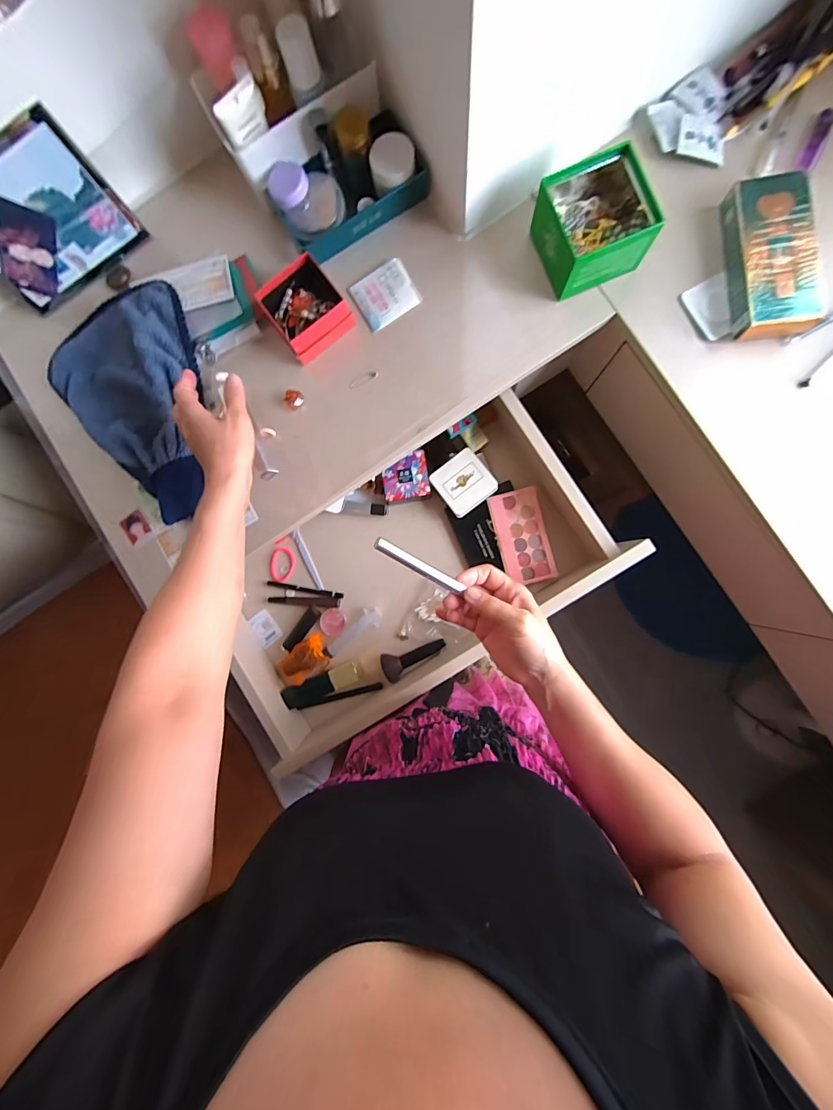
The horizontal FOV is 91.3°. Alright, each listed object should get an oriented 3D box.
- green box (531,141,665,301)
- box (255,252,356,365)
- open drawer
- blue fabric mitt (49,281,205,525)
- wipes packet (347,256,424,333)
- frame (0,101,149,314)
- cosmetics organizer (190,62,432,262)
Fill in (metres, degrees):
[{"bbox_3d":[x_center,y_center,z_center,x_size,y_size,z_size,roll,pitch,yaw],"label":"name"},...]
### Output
[{"bbox_3d":[0.206,-0.391,0.481,0.118,0.070,0.116,-19,86,4],"label":"green box"},{"bbox_3d":[-0.141,-0.310,0.515,0.093,0.043,0.090,-35,86,3],"label":"box"},{"bbox_3d":[-0.029,0.029,0.605,0.554,0.112,0.332,-33,86,3],"label":"open drawer"},{"bbox_3d":[-0.368,-0.193,0.535,0.192,0.043,0.296,-20,86,4],"label":"blue fabric mitt"},{"bbox_3d":[-0.042,-0.339,0.529,0.075,0.008,0.068,-31,86,3],"label":"wipes packet"},{"bbox_3d":[-0.471,-0.417,0.513,0.191,0.139,0.018,-33,63,3],"label":"frame"},{"bbox_3d":[-0.119,-0.501,0.488,0.189,0.105,0.194,-34,86,3],"label":"cosmetics organizer"}]

